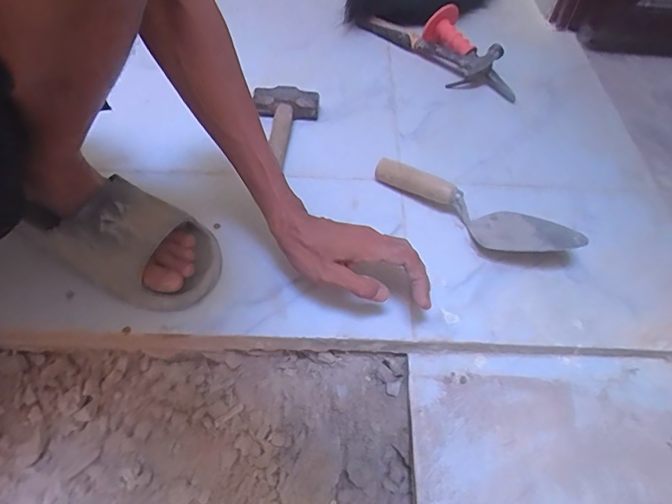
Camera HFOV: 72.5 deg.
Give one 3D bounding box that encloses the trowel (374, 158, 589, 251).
[{"bbox_3d":[0.173,-0.051,0.599,0.273,0.050,0.078,21,58,13],"label":"trowel"}]

